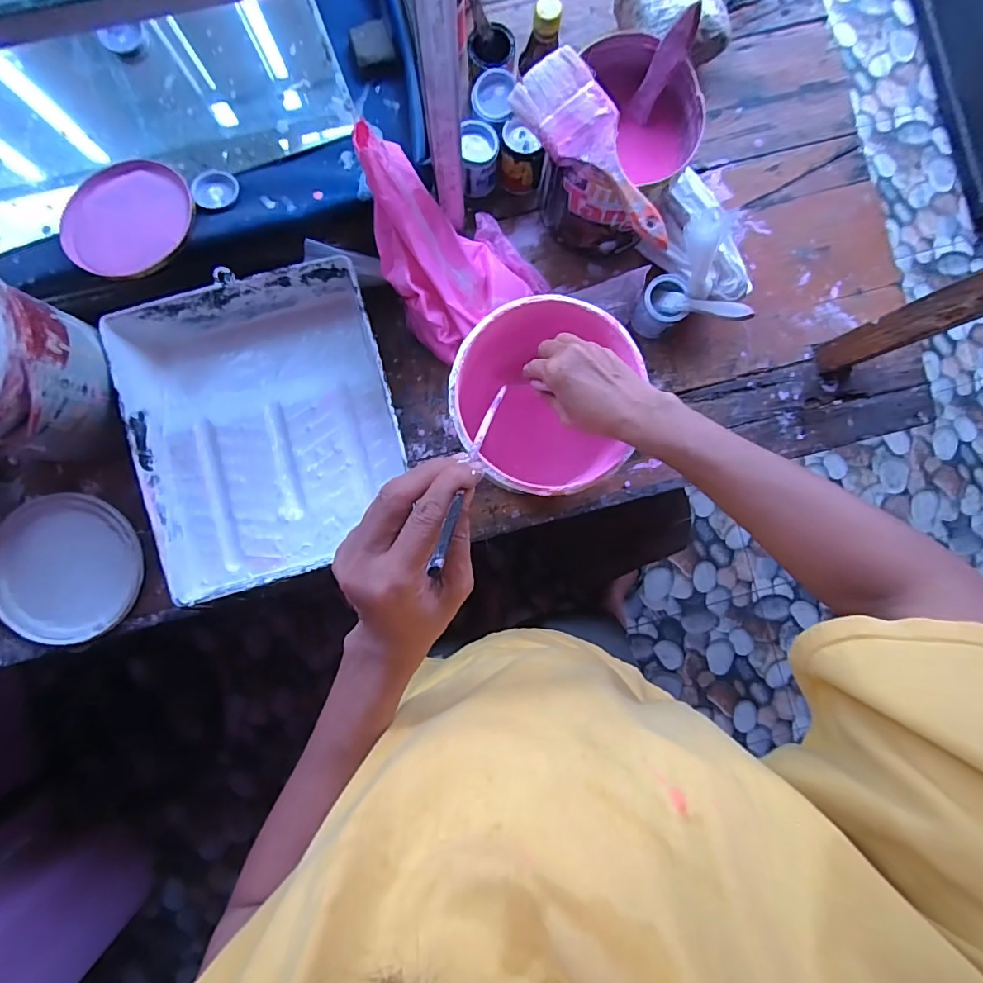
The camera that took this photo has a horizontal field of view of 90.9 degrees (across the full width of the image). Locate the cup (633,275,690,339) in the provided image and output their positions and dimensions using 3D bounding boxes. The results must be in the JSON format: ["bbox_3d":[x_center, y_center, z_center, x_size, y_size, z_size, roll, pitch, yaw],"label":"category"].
[{"bbox_3d":[0.208,-0.227,0.598,0.054,0.060,0.058,6,89,0],"label":"cup"}]

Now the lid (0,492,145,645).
[{"bbox_3d":[-0.516,0.096,0.585,0.166,0.018,0.178,0,89,-1],"label":"lid"}]

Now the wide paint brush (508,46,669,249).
[{"bbox_3d":[0.104,-0.320,0.461,0.070,0.022,0.199,-38,89,-1],"label":"wide paint brush"}]

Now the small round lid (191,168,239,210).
[{"bbox_3d":[-0.321,-0.354,0.563,0.048,0.007,0.057,-6,75,-14],"label":"small round lid"}]

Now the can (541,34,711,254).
[{"bbox_3d":[0.132,-0.363,0.548,0.140,0.151,0.152,33,89,0],"label":"can"}]

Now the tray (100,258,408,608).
[{"bbox_3d":[-0.257,-0.071,0.570,0.285,0.069,0.335,-16,89,-1],"label":"tray"}]

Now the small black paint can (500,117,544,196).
[{"bbox_3d":[0.037,-0.405,0.595,0.051,0.078,0.046,5,89,0],"label":"small black paint can"}]

